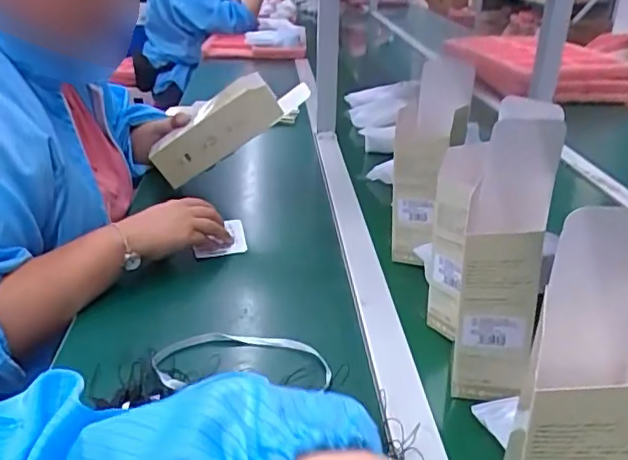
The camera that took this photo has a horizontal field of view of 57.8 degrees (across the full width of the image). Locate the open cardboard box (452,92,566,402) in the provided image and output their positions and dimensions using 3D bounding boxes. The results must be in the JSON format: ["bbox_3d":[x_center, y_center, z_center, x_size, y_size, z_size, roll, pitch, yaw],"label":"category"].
[{"bbox_3d":[0.161,0.034,0.489,0.068,0.226,0.096,7,28,15],"label":"open cardboard box"}]

